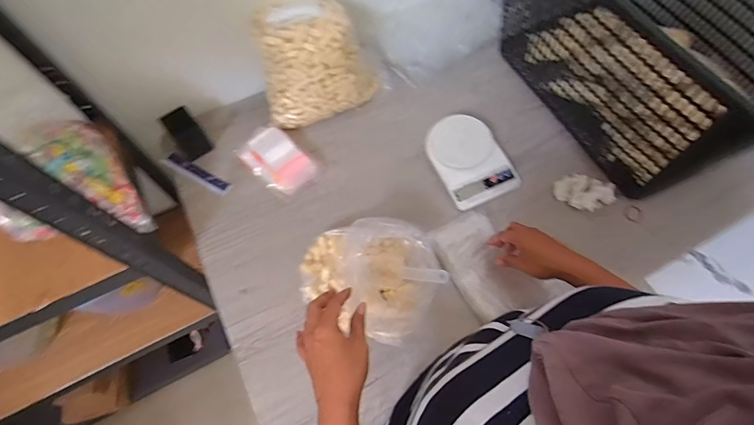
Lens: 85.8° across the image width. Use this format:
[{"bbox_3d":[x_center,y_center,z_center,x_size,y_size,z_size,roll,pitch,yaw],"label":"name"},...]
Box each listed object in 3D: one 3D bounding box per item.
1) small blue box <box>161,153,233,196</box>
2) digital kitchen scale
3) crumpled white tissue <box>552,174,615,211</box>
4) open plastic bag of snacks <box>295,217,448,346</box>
[{"bbox_3d":[-0.347,-0.076,0.784,0.155,0.006,0.027,27,79,12],"label":"small blue box"},{"bbox_3d":[0.175,-0.104,0.769,0.132,0.036,0.177,-23,68,-9],"label":"digital kitchen scale"},{"bbox_3d":[0.376,-0.037,0.732,0.101,0.020,0.064,13,67,7],"label":"crumpled white tissue"},{"bbox_3d":[-0.012,0.088,0.649,0.208,0.102,0.178,21,68,10],"label":"open plastic bag of snacks"}]

